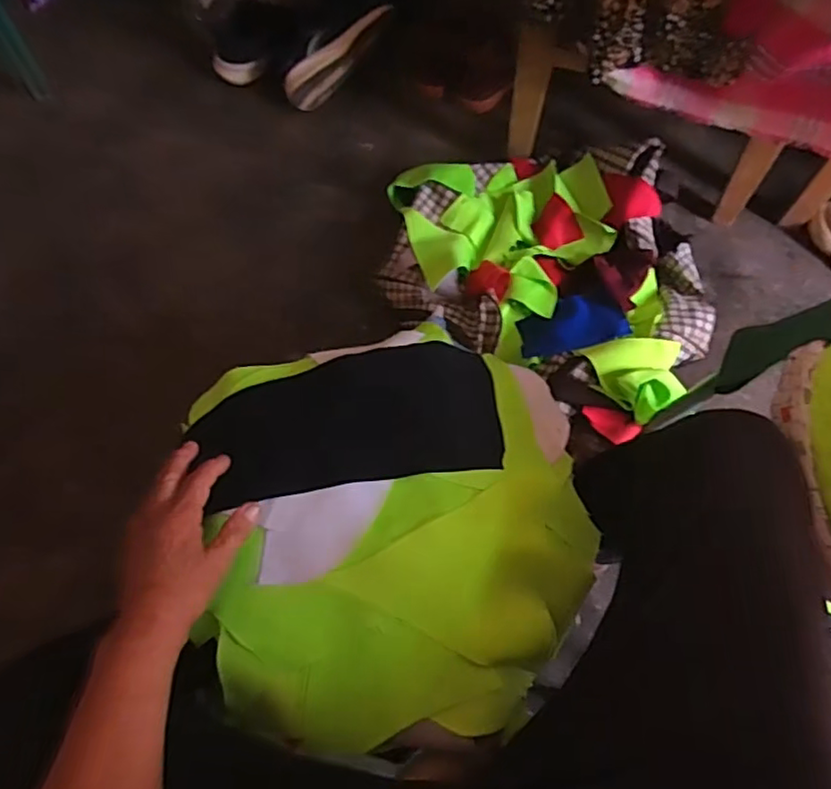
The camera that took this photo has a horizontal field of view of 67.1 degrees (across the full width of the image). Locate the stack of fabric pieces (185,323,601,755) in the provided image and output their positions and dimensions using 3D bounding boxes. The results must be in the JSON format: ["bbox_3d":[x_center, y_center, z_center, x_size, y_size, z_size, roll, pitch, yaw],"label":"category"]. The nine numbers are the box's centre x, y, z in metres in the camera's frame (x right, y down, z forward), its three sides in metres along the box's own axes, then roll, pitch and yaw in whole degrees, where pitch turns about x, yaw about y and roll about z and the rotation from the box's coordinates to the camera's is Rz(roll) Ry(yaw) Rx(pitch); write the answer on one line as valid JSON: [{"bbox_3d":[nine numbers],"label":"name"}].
[{"bbox_3d":[-0.020,0.109,0.545,0.338,0.069,0.340,-9,68,-1],"label":"stack of fabric pieces"}]

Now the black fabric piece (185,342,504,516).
[{"bbox_3d":[-0.065,0.023,0.579,0.275,0.038,0.133,-7,68,-1],"label":"black fabric piece"}]

